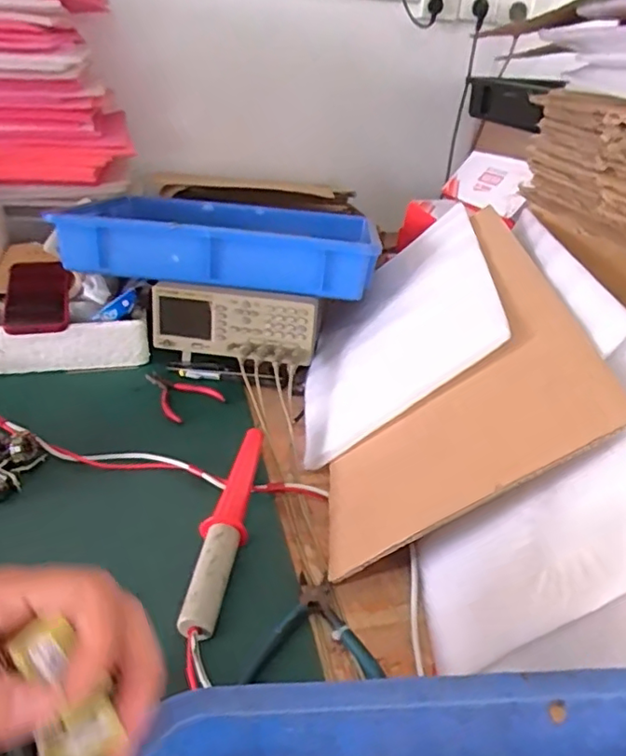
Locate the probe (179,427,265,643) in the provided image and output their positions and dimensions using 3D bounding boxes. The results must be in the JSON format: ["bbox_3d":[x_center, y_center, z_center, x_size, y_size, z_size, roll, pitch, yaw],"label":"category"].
[{"bbox_3d":[-0.083,0.137,0.571,0.039,0.032,0.245,5,31,1],"label":"probe"}]

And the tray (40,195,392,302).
[{"bbox_3d":[-0.121,-0.216,0.861,0.421,0.076,0.270,3,31,-3],"label":"tray"}]

